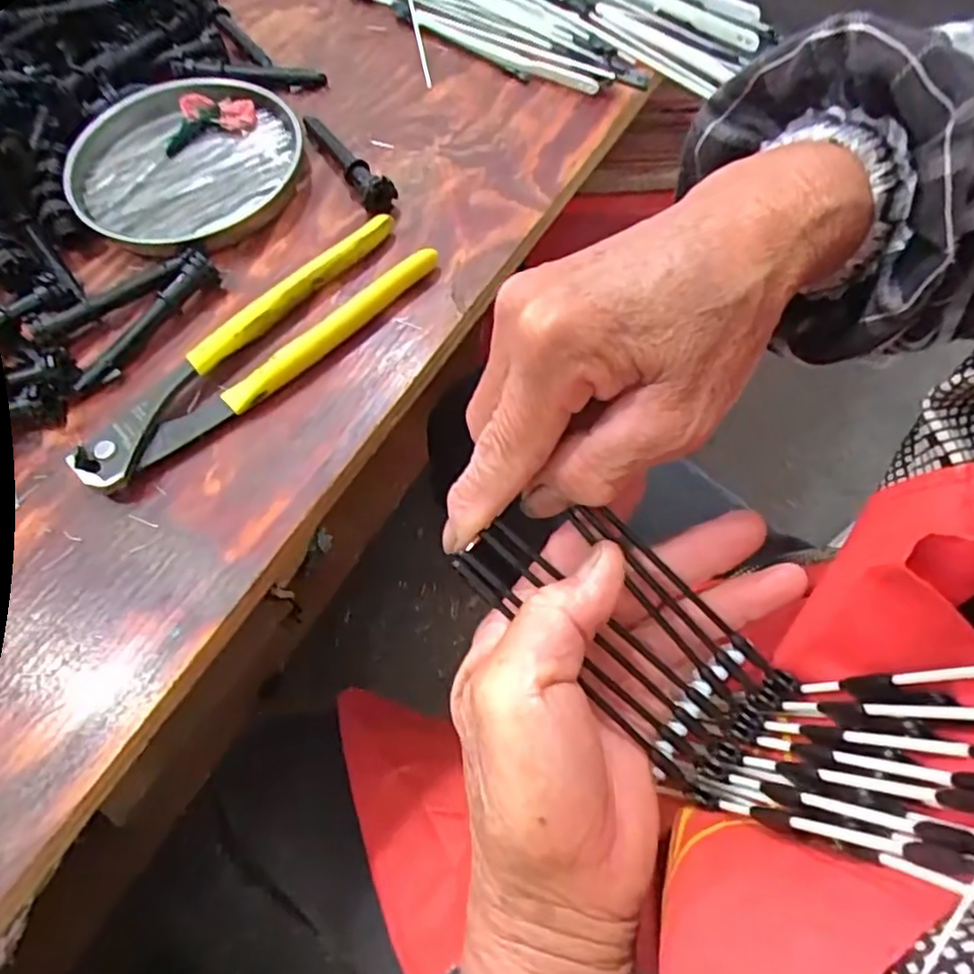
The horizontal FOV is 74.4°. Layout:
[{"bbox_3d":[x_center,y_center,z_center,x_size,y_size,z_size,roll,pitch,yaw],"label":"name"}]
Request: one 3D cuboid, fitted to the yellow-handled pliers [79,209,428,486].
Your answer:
[{"bbox_3d":[-0.113,-0.070,0.325,0.198,0.016,0.045,-41,72,-15],"label":"yellow-handled pliers"}]

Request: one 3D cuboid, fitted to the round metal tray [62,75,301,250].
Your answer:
[{"bbox_3d":[-0.182,-0.198,0.382,0.110,0.014,0.133,40,72,16],"label":"round metal tray"}]

